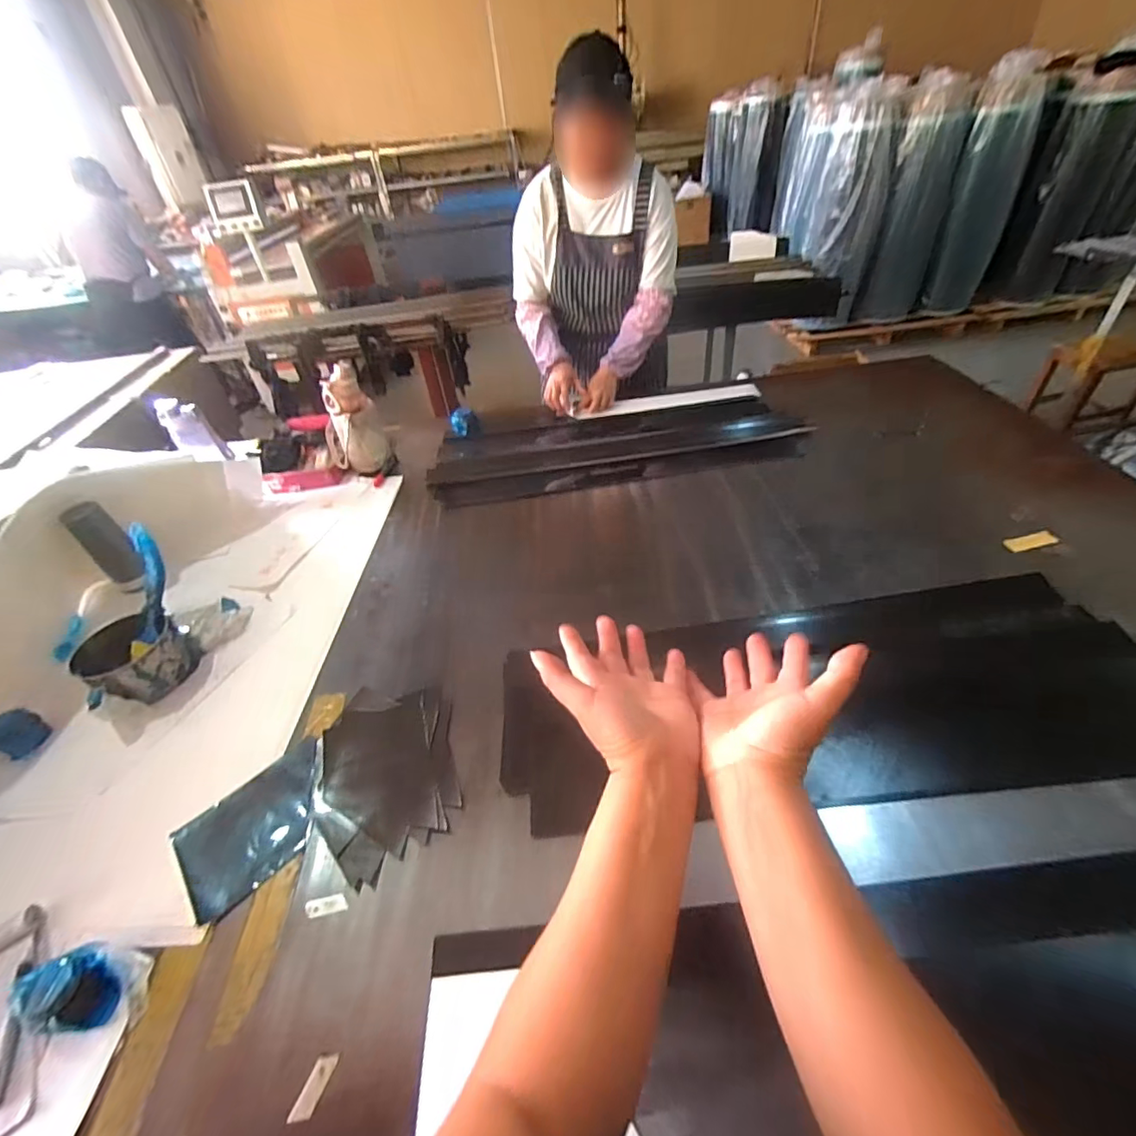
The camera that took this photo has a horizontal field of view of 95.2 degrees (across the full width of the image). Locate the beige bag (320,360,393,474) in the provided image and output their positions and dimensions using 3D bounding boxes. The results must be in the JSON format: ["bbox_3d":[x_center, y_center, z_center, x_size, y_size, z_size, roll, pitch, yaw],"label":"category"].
[{"bbox_3d":[-0.557,-0.371,1.334,0.149,0.255,0.111,-23,45,-18],"label":"beige bag"}]

